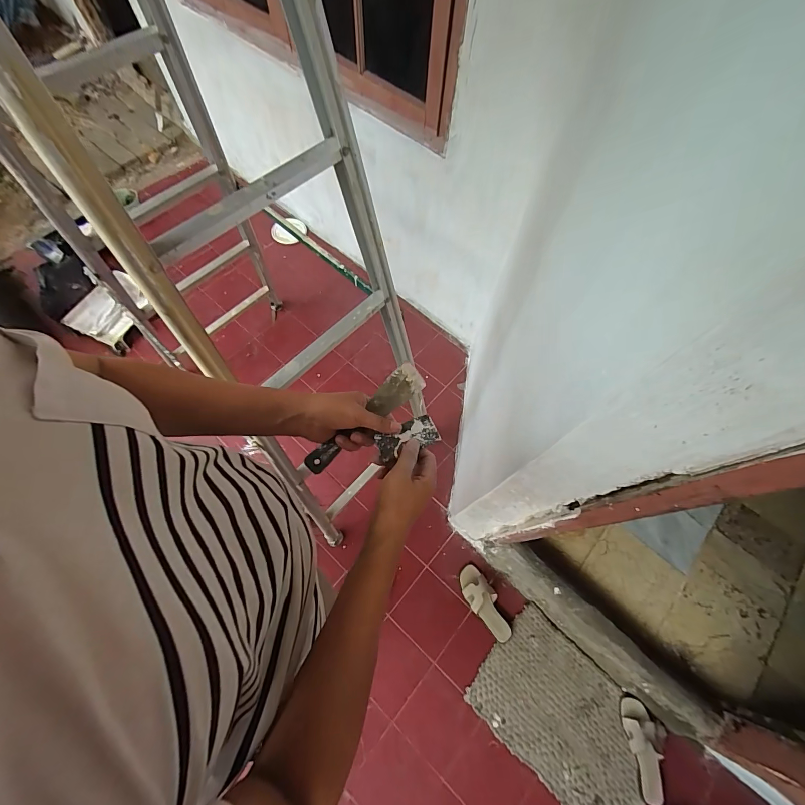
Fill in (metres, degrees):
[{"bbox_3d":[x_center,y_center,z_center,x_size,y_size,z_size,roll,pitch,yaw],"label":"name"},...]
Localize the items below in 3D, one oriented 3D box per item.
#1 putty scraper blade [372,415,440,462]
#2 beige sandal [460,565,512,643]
[{"bbox_3d":[0.006,0.048,0.496,0.082,0.008,0.042,-20,67,-11],"label":"putty scraper blade"},{"bbox_3d":[0.283,0.691,1.246,0.091,0.060,0.246,-30,70,-14],"label":"beige sandal"}]

